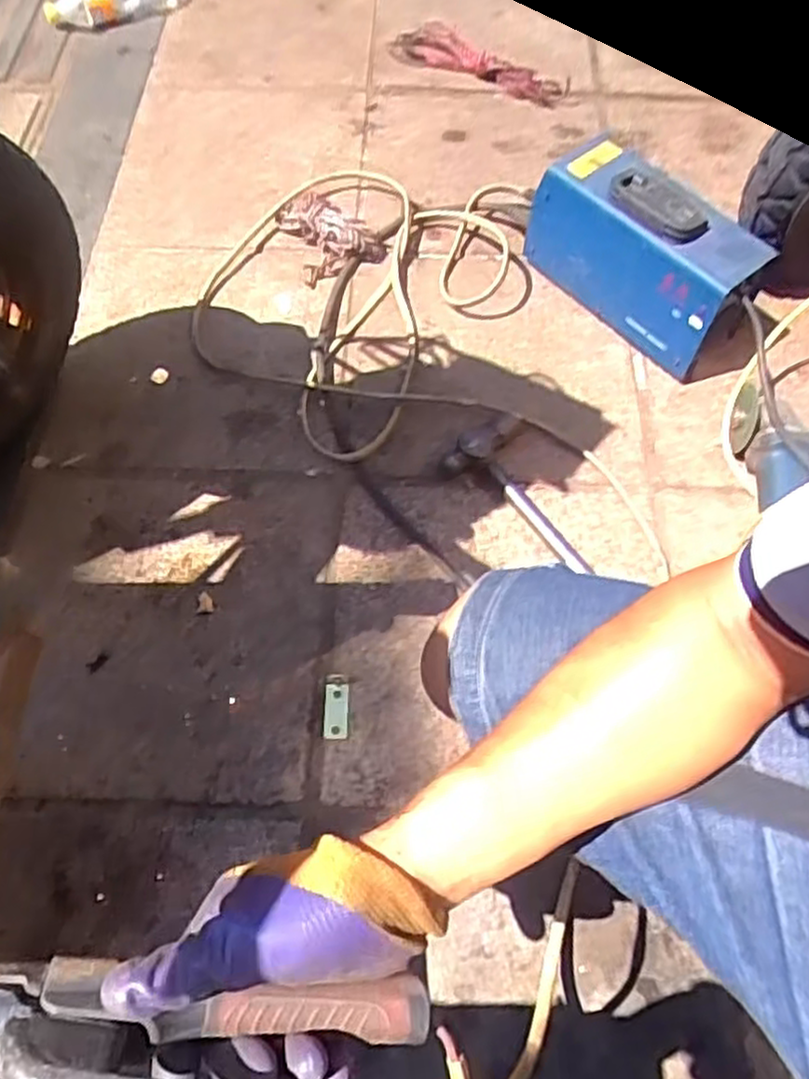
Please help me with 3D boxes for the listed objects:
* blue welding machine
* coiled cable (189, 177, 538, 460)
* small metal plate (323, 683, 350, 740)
[{"bbox_3d":[0.329,-0.385,1.018,0.121,0.205,0.334,-36,69,-18],"label":"blue welding machine"},{"bbox_3d":[-0.073,-0.364,1.098,0.438,0.039,0.554,12,63,3],"label":"coiled cable"},{"bbox_3d":[-0.075,0.190,0.831,0.027,0.004,0.061,0,63,-1],"label":"small metal plate"}]

